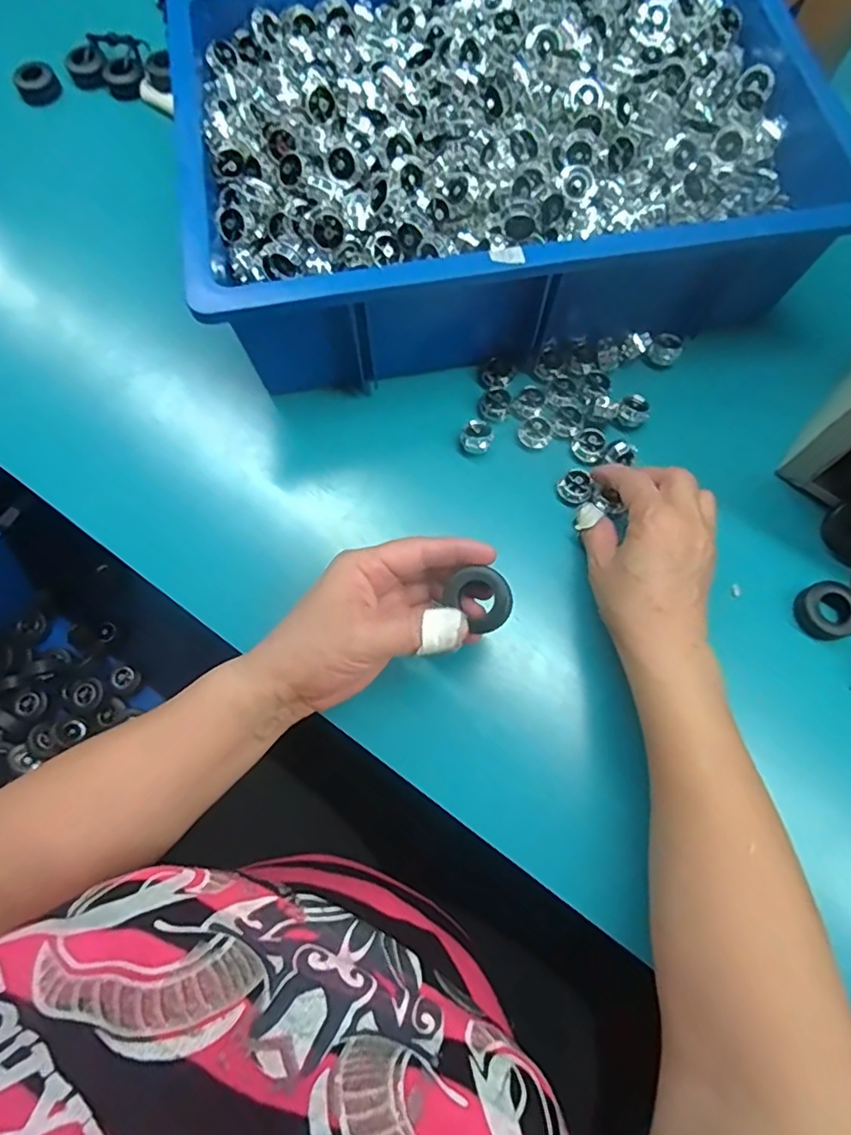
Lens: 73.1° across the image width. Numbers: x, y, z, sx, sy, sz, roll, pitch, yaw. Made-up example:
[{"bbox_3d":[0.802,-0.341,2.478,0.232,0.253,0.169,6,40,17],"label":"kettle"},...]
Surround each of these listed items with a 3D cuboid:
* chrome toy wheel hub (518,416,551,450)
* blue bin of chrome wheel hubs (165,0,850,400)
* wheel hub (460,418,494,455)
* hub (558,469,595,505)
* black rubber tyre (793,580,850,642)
[{"bbox_3d":[0.080,-0.099,0.421,0.021,0.008,0.022,1,71,-2],"label":"chrome toy wheel hub"},{"bbox_3d":[0.062,-0.316,0.434,0.457,0.112,0.344,-11,73,-2],"label":"blue bin of chrome wheel hubs"},{"bbox_3d":[0.038,-0.095,0.421,0.022,0.014,0.024,1,71,-2],"label":"wheel hub"},{"bbox_3d":[0.107,-0.056,0.409,0.023,0.012,0.022,0,73,2],"label":"hub"},{"bbox_3d":[0.270,0.028,0.383,0.040,0.014,0.037,0,73,2],"label":"black rubber tyre"}]

